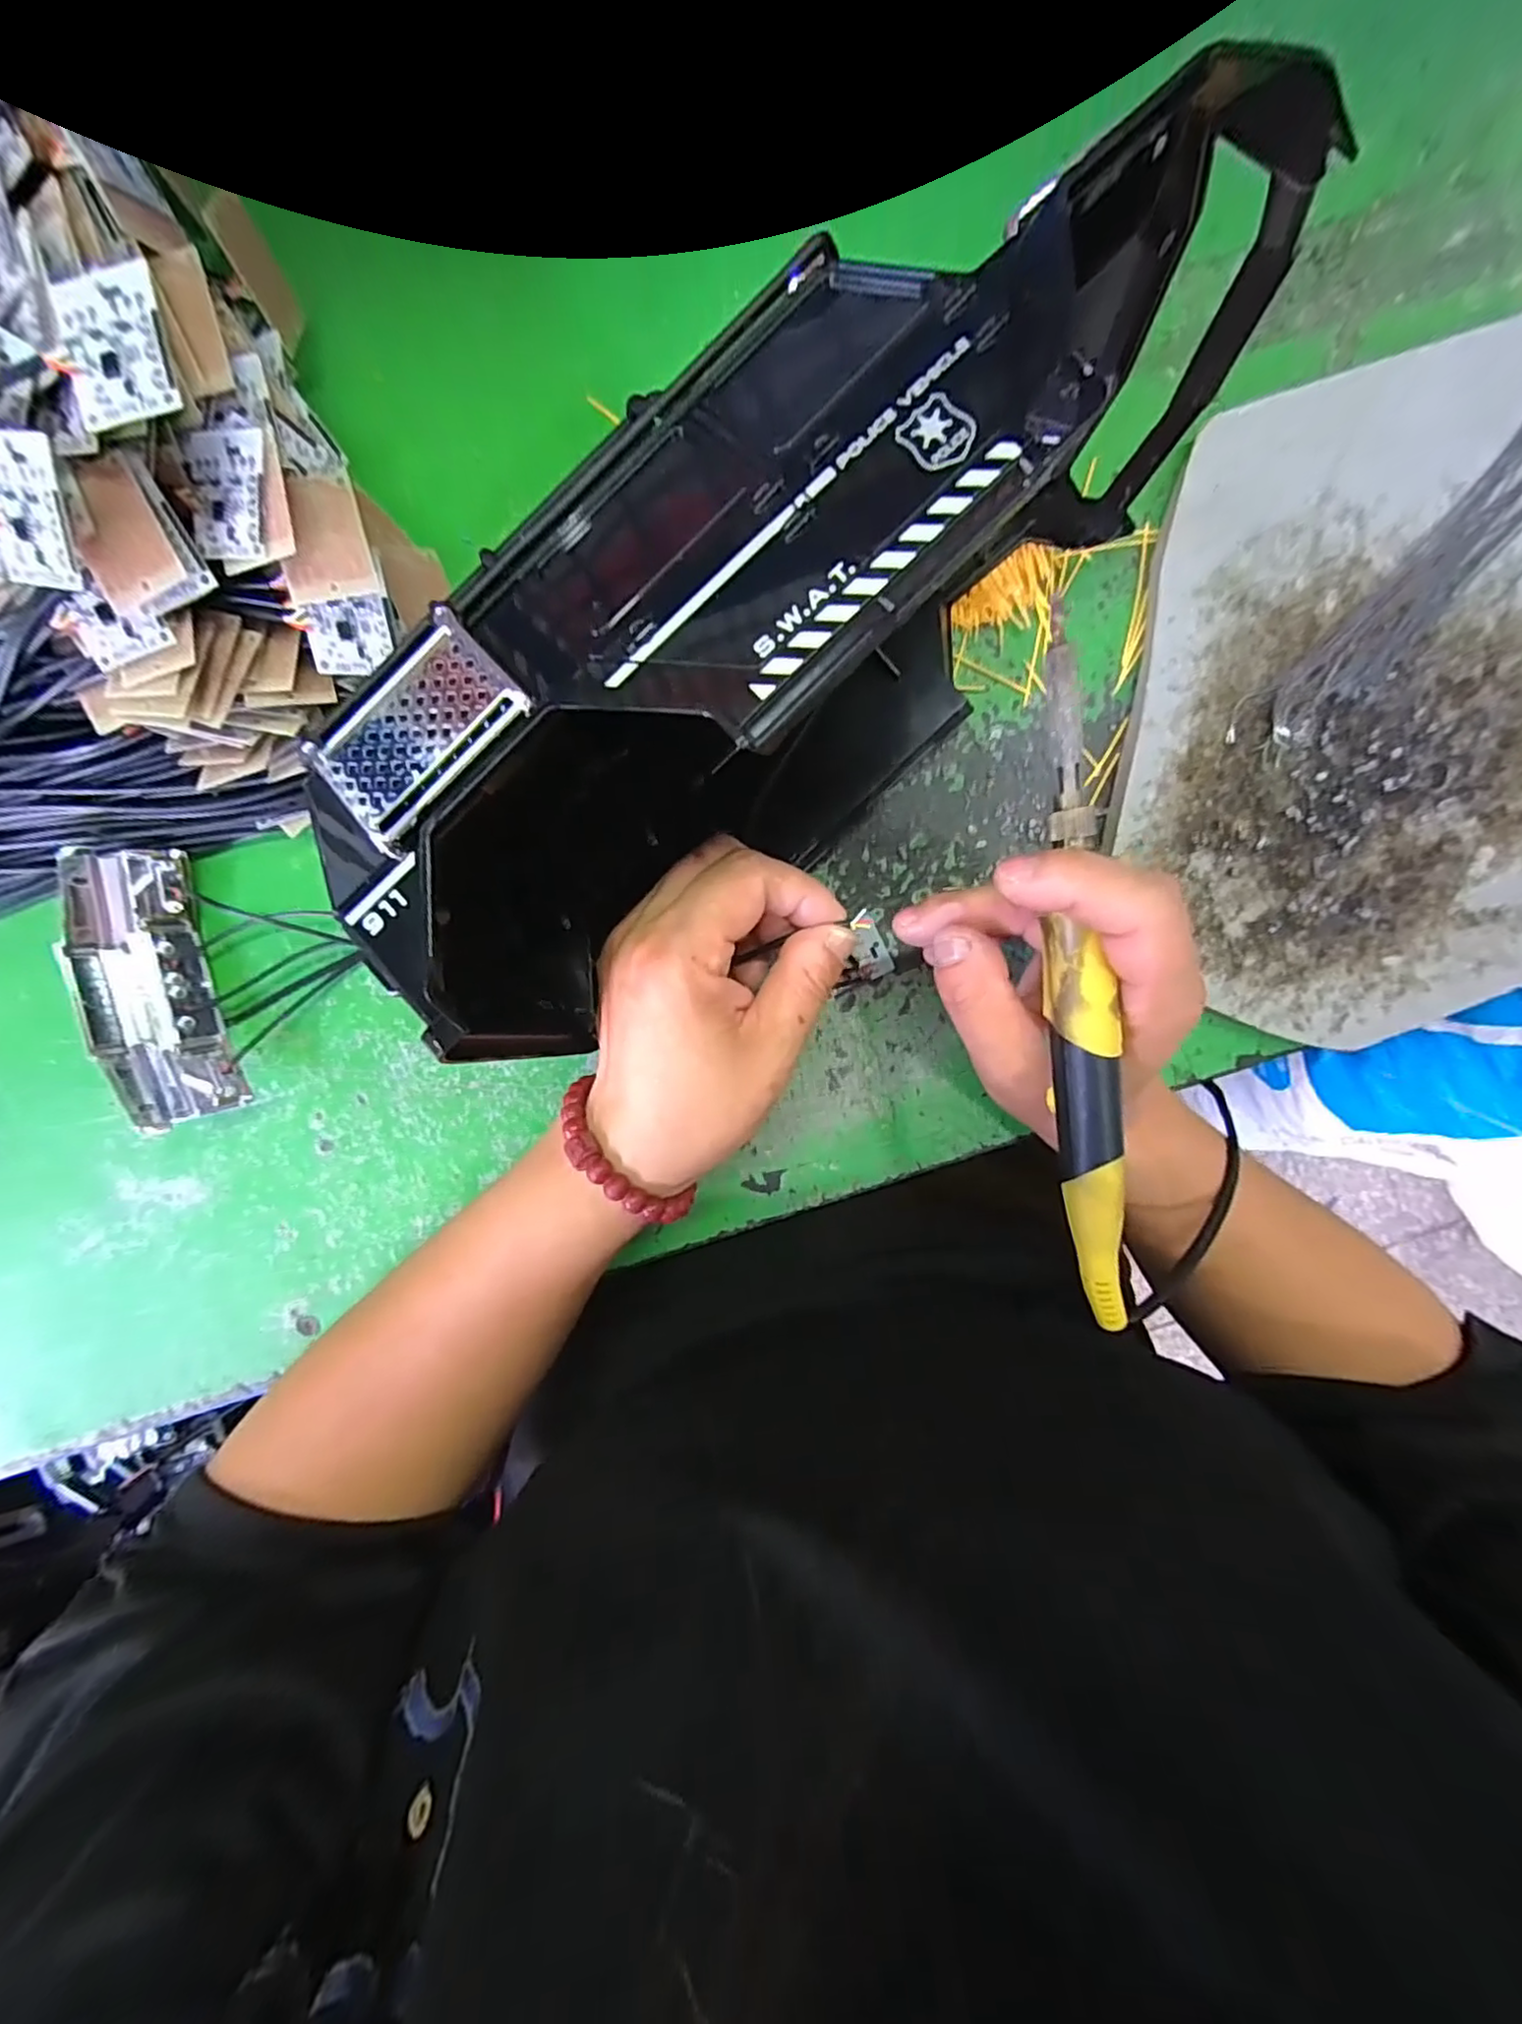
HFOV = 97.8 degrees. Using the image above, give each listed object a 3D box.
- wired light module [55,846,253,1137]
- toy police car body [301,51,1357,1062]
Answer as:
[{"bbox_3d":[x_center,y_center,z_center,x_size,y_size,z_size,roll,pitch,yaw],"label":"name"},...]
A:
[{"bbox_3d":[-0.220,-0.009,0.244,0.038,0.029,0.096,-13,99,-3],"label":"wired light module"},{"bbox_3d":[0.014,-0.111,0.199,0.294,0.130,0.090,-41,99,2],"label":"toy police car body"}]

